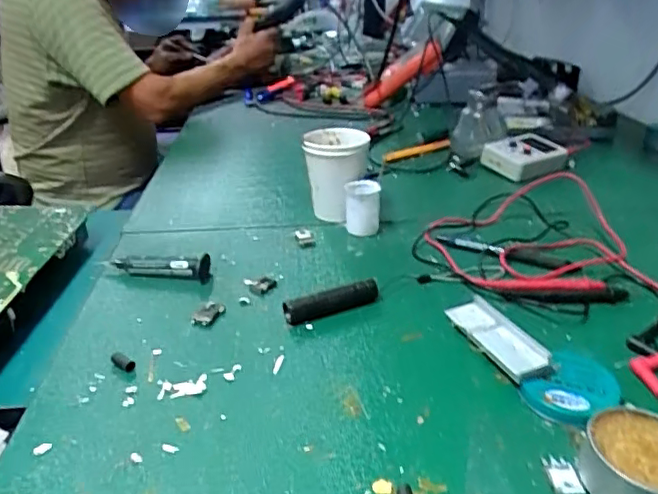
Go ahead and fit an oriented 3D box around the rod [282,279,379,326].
[{"bbox_3d":[0.002,0.047,0.499,0.083,0.018,0.021,-15,30,-22],"label":"rod"}]

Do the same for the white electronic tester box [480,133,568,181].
[{"bbox_3d":[0.264,-0.124,0.782,0.097,0.034,0.082,-18,32,-27],"label":"white electronic tester box"}]

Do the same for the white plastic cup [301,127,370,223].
[{"bbox_3d":[0.009,-0.082,0.667,0.071,0.095,0.066,-2,28,1],"label":"white plastic cup"}]

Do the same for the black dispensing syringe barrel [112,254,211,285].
[{"bbox_3d":[-0.161,0.020,0.553,0.096,0.022,0.016,2,28,7],"label":"black dispensing syringe barrel"}]

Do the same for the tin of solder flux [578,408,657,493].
[{"bbox_3d":[0.180,0.123,0.328,0.064,0.028,0.058,-12,30,-18],"label":"tin of solder flux"}]

